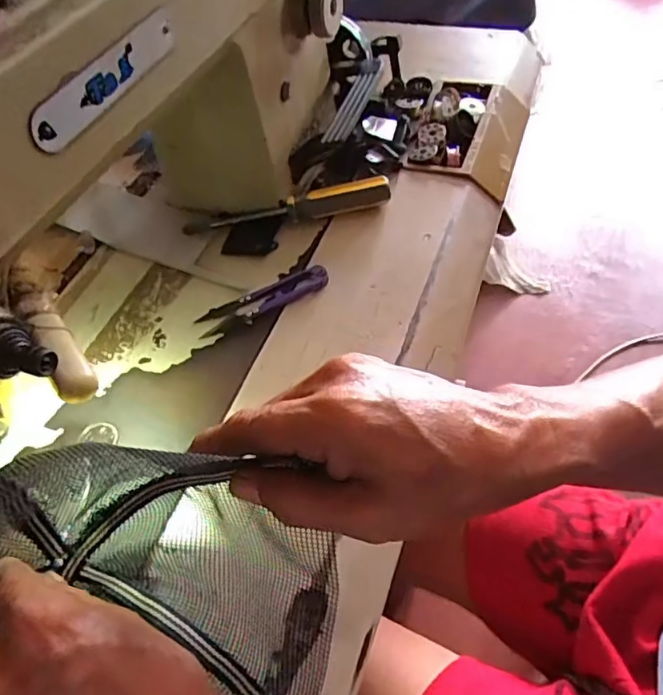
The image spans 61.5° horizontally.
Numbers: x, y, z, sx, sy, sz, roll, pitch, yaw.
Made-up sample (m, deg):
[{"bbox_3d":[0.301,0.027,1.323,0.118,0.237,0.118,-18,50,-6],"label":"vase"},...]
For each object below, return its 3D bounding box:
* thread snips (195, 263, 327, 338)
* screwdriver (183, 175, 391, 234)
[{"bbox_3d":[-0.049,-0.035,0.406,0.096,0.011,0.026,-23,56,-10],"label":"thread snips"},{"bbox_3d":[-0.036,-0.114,0.451,0.168,0.022,0.020,-11,54,-1],"label":"screwdriver"}]

